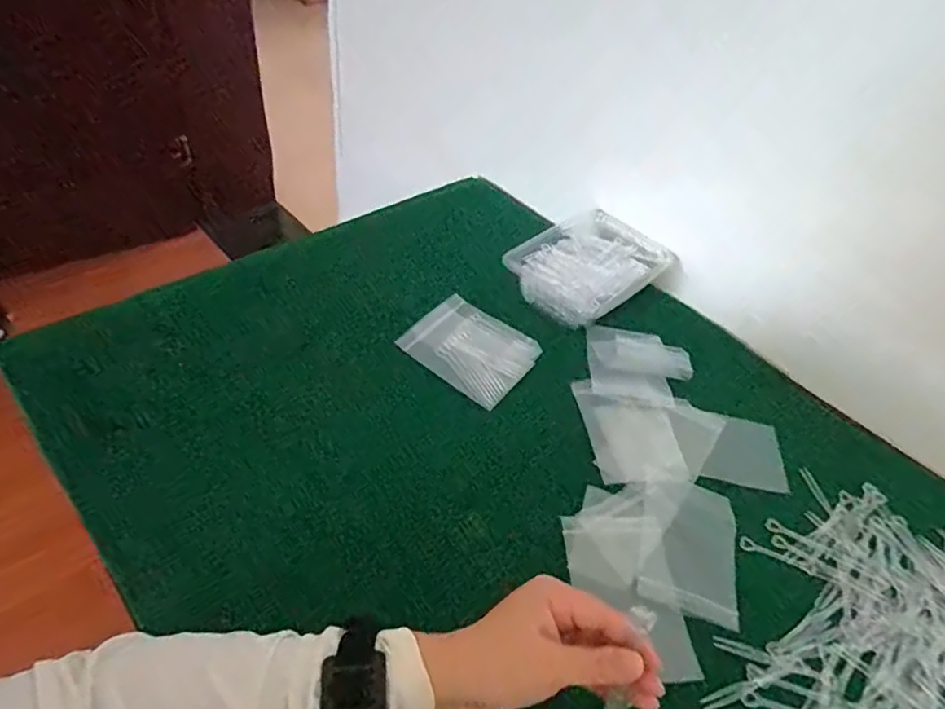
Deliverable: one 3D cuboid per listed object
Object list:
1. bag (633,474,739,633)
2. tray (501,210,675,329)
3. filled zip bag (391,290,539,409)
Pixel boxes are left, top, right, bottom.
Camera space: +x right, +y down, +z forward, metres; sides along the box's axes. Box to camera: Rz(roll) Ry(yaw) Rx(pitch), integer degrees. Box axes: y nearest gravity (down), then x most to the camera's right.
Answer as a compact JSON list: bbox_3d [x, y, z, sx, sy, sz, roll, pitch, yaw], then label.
[{"bbox_3d":[0.178,0.153,0.482,0.077,0.005,0.115,17,45,8],"label":"bag"},{"bbox_3d":[0.139,-0.101,0.695,0.181,0.045,0.136,-31,56,-33],"label":"tray"},{"bbox_3d":[0.001,-0.009,0.614,0.119,0.018,0.110,30,51,22],"label":"filled zip bag"}]

